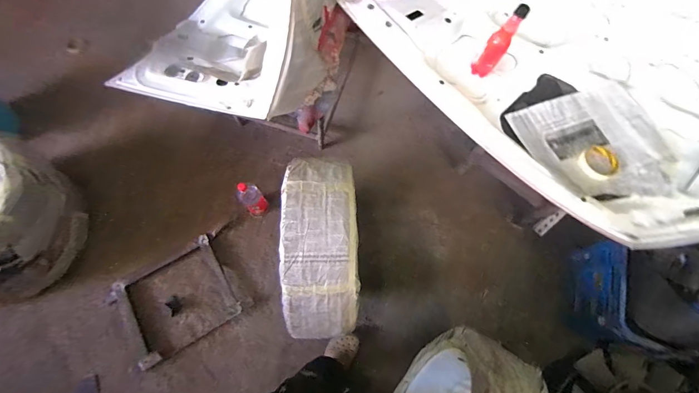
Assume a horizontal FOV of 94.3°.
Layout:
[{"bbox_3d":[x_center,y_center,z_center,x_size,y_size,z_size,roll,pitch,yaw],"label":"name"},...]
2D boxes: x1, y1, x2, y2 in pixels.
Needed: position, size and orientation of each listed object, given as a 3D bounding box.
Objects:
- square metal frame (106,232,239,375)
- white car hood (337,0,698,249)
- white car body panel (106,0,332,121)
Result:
[{"bbox_3d":[-0.721,0.427,1.331,0.458,0.054,0.375,-30,74,-12],"label":"square metal frame"},{"bbox_3d":[0.895,-0.504,0.937,1.434,0.101,1.019,-34,75,-14],"label":"white car hood"},{"bbox_3d":[-0.256,-0.820,1.051,0.559,0.400,1.186,17,70,4],"label":"white car body panel"}]

